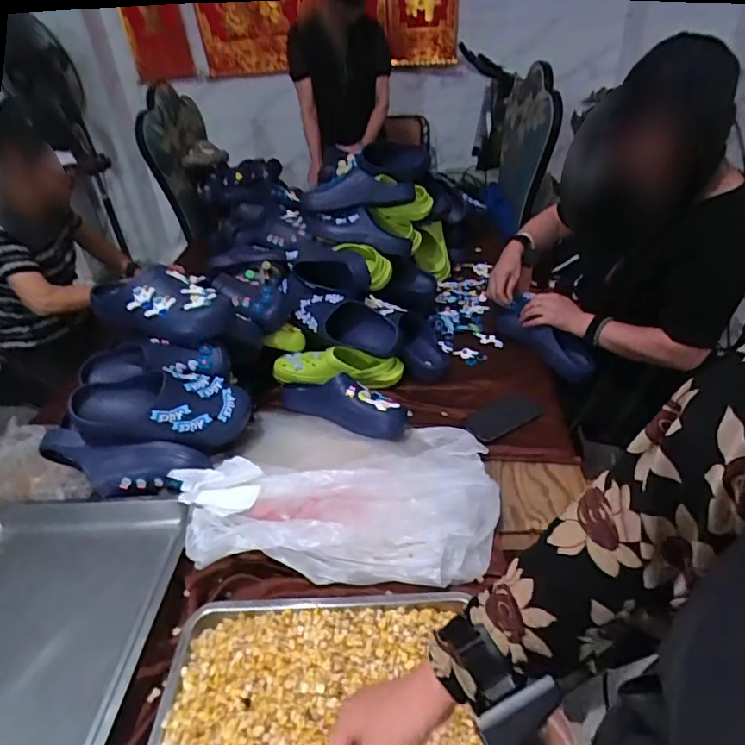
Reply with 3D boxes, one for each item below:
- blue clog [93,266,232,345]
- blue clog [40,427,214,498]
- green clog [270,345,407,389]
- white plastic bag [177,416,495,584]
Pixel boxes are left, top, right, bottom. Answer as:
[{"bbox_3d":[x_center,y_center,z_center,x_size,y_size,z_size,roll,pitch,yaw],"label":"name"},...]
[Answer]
[{"bbox_3d":[-0.431,-0.143,1.002,0.281,0.102,0.144,14,39,22],"label":"blue clog"},{"bbox_3d":[-0.438,0.162,0.883,0.302,0.086,0.091,5,36,11],"label":"blue clog"},{"bbox_3d":[-0.083,-0.013,1.143,0.284,0.084,0.097,6,37,13],"label":"green clog"},{"bbox_3d":[-0.047,0.183,0.871,0.502,0.073,0.370,2,36,7],"label":"white plastic bag"}]

